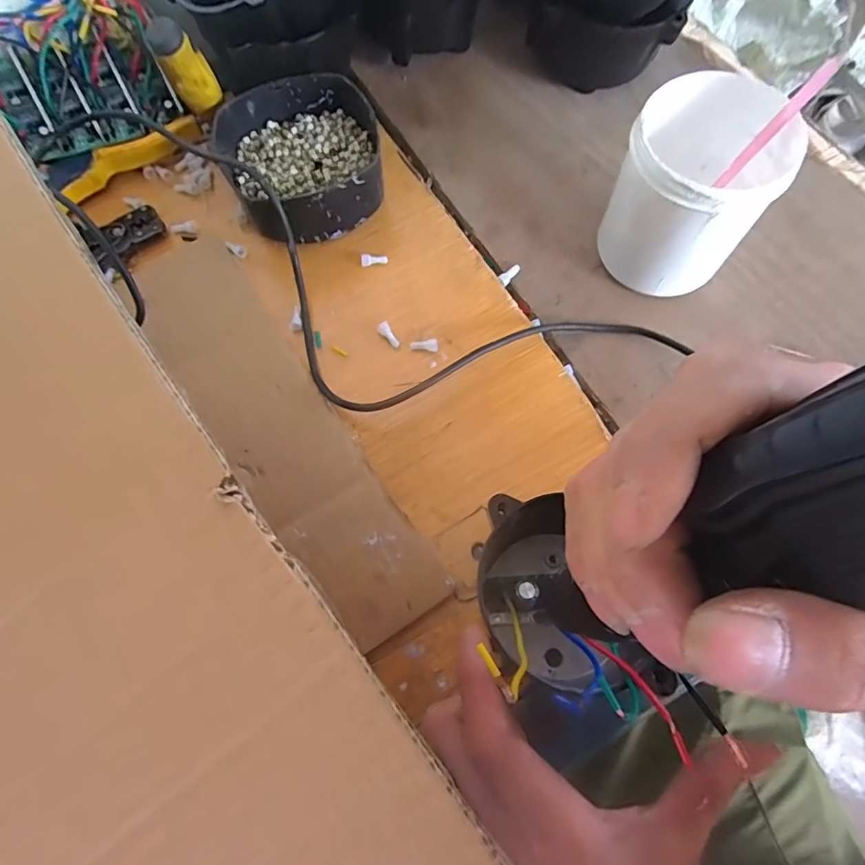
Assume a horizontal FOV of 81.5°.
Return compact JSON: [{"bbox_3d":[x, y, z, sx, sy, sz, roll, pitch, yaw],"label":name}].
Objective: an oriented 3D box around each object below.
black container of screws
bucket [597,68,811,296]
[{"bbox_3d":[-0.097,-0.214,0.397,0.122,0.053,0.123,-1,70,2],"label":"black container of screws"},{"bbox_3d":[0.171,-0.158,0.340,0.089,0.106,0.098,19,72,9],"label":"bucket"}]

